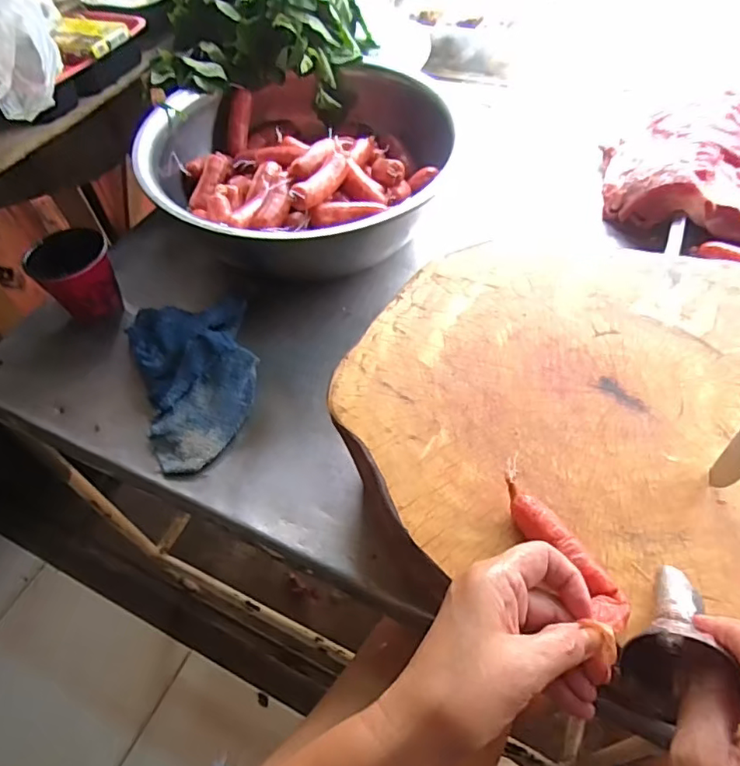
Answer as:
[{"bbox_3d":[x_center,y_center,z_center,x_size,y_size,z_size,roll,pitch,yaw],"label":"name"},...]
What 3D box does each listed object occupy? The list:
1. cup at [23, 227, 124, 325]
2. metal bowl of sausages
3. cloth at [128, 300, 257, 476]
[{"bbox_3d":[-0.319,-0.114,0.629,0.078,0.092,0.072,-3,54,4],"label":"cup"},{"bbox_3d":[-0.095,-0.257,0.682,0.330,0.118,0.305,-3,54,4],"label":"metal bowl of sausages"},{"bbox_3d":[-0.175,-0.006,0.572,0.124,0.043,0.182,-19,54,-8],"label":"cloth"}]

